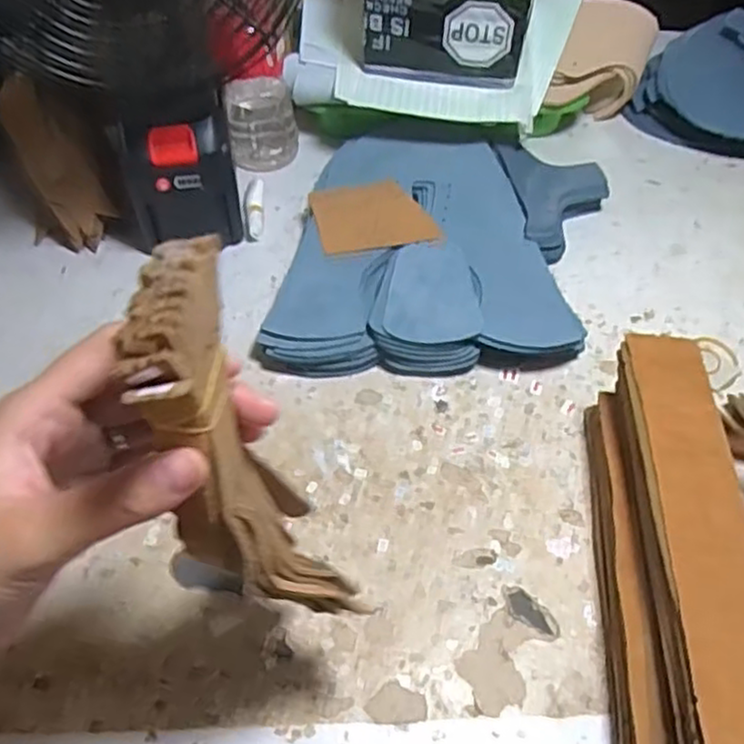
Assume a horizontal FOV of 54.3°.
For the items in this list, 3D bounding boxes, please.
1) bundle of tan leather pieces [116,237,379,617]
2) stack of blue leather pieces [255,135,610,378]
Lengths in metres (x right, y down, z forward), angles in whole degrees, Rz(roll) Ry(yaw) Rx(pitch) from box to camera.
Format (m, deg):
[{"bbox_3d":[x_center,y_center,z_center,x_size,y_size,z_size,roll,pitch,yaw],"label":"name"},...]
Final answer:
[{"bbox_3d":[-0.042,0.041,0.253,0.031,0.173,0.058,20,53,34],"label":"bundle of tan leather pieces"},{"bbox_3d":[0.053,-0.089,0.536,0.207,0.026,0.245,11,53,8],"label":"stack of blue leather pieces"}]

